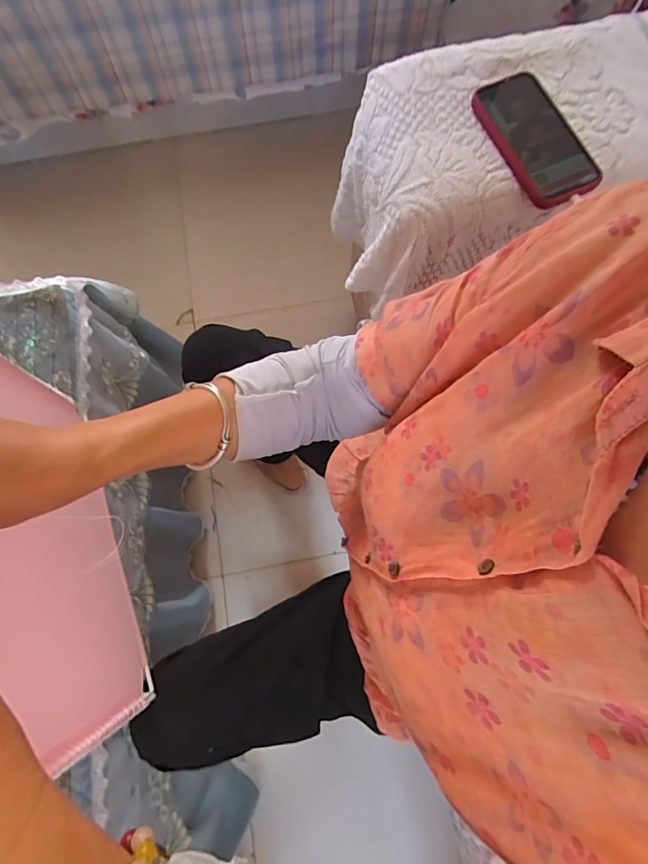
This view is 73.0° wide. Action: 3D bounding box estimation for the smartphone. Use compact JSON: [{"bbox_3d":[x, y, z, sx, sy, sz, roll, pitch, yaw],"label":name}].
[{"bbox_3d":[0.239,-0.337,0.497,0.084,0.017,0.175,-23,76,-5],"label":"smartphone"}]

